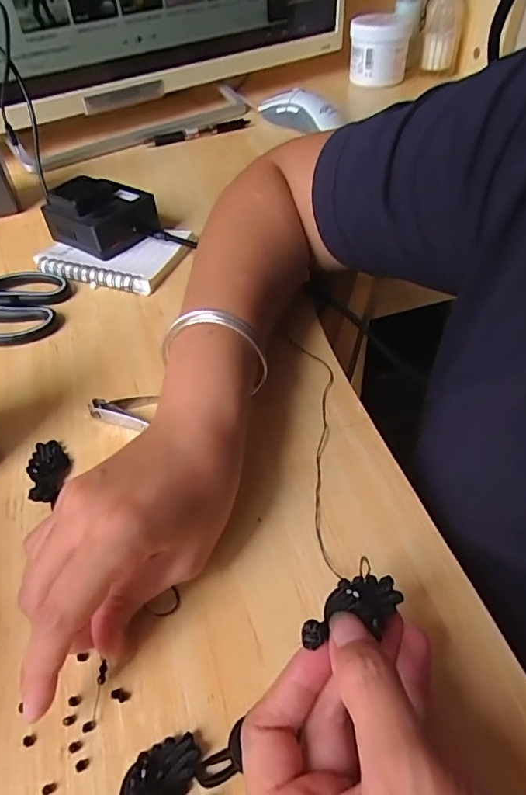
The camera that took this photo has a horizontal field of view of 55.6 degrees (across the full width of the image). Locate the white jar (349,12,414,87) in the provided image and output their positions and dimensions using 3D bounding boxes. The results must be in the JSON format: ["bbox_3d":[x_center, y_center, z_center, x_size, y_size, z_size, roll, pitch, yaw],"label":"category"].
[{"bbox_3d":[0.172,-0.515,0.741,0.086,0.076,0.070,7,48,11],"label":"white jar"}]

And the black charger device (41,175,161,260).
[{"bbox_3d":[-0.144,-0.164,0.444,0.075,0.048,0.077,28,55,27],"label":"black charger device"}]

